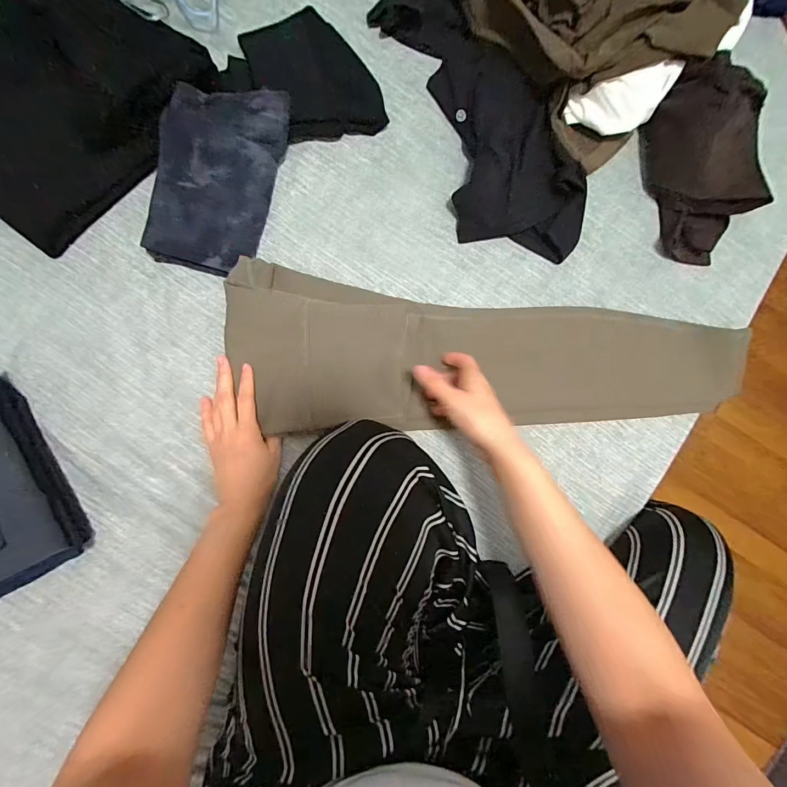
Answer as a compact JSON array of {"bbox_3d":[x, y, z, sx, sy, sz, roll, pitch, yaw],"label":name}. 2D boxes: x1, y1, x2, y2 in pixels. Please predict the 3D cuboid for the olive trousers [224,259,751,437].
[{"bbox_3d":[0.120,-0.044,0.497,0.627,0.046,0.189,2,84,-8],"label":"olive trousers"}]

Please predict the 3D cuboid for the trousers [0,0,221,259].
[{"bbox_3d":[-0.402,-0.351,0.459,0.268,0.093,0.296,40,83,1],"label":"trousers"}]

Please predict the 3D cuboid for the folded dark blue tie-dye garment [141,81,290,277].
[{"bbox_3d":[-0.213,-0.257,0.480,0.135,0.056,0.215,12,83,-3],"label":"folded dark blue tie-dye garment"}]

